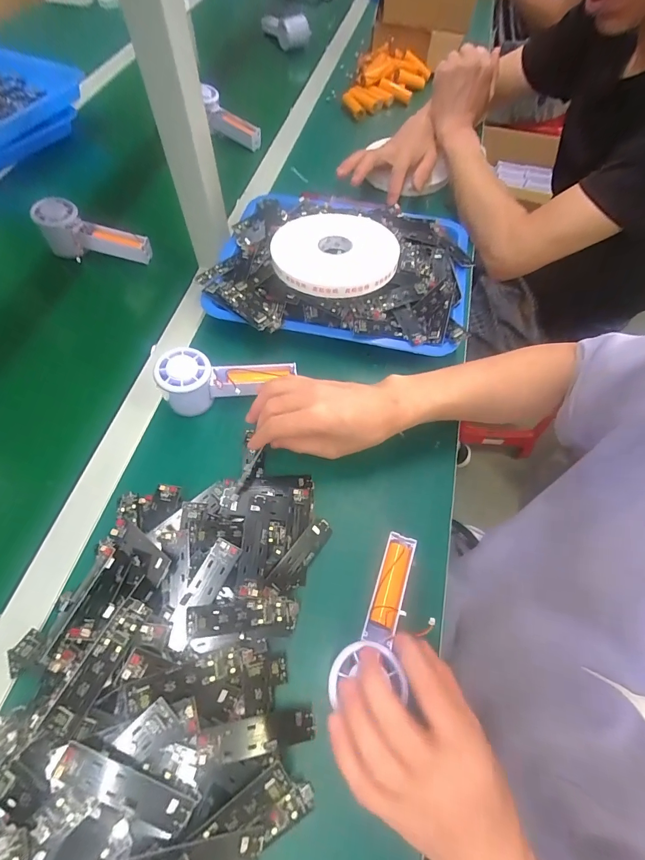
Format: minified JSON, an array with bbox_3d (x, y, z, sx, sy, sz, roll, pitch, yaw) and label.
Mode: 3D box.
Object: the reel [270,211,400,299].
[{"bbox_3d":[0.015,-0.212,0.455,0.147,0.016,0.138,-7,63,-6],"label":"reel"}]

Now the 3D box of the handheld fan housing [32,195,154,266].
[{"bbox_3d":[-0.325,-0.275,0.538,0.146,0.058,0.050,16,63,6],"label":"handheld fan housing"}]

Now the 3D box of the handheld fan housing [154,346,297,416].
[{"bbox_3d":[-0.103,-0.059,0.428,0.147,0.061,0.056,-12,63,-8],"label":"handheld fan housing"}]

